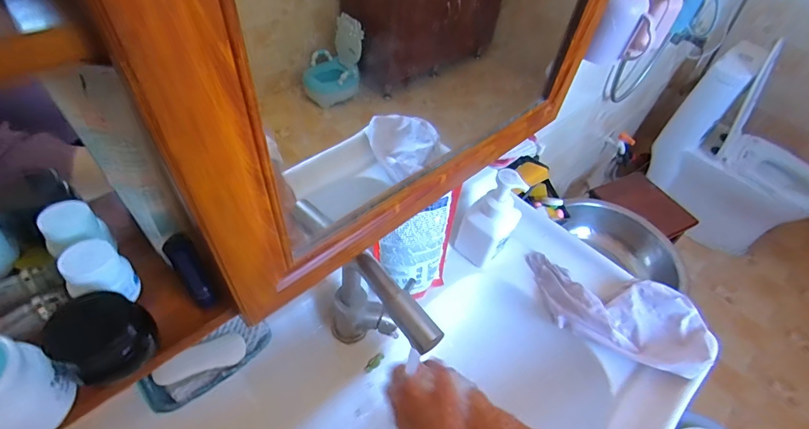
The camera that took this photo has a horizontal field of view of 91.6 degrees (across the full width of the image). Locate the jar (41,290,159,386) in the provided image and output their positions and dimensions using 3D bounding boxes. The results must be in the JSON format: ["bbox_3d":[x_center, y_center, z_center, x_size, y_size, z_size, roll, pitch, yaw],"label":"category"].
[{"bbox_3d":[-0.200,0.079,0.262,0.048,0.050,0.050,3,49,-4],"label":"jar"}]

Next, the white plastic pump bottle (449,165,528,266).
[{"bbox_3d":[0.148,0.002,0.649,0.082,0.188,0.074,-33,60,-30],"label":"white plastic pump bottle"}]

